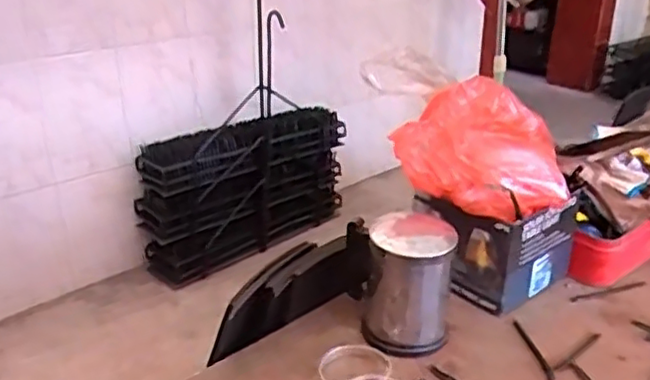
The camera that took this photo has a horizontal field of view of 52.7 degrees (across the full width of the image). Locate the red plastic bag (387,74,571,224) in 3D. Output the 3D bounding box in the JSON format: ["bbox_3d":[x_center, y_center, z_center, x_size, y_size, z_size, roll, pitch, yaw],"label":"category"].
[{"bbox_3d":[0.167,-0.048,0.679,0.165,0.110,0.153,11,26,24],"label":"red plastic bag"}]

